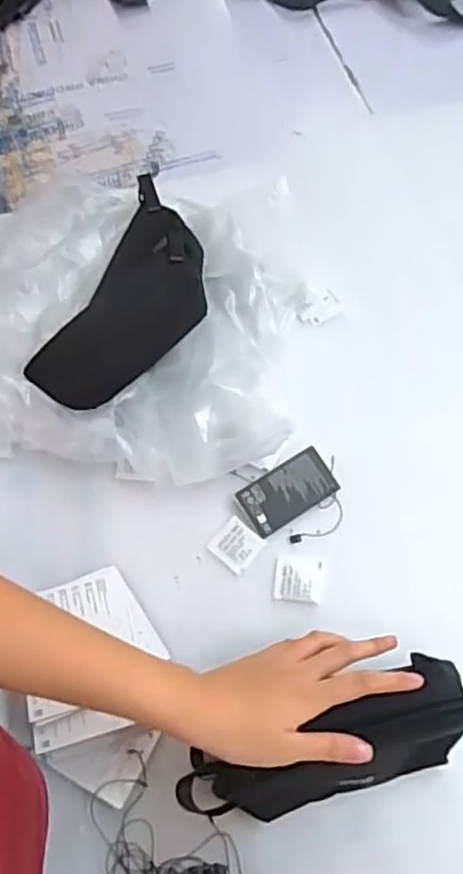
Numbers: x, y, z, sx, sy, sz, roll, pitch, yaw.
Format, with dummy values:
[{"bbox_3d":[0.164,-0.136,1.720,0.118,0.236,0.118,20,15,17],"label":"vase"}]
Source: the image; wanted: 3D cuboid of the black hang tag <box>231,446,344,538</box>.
[{"bbox_3d":[0.051,0.051,0.634,0.086,0.004,0.049,-32,82,-10],"label":"black hang tag"}]

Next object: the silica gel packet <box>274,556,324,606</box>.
[{"bbox_3d":[0.059,0.125,0.604,0.040,0.008,0.040,9,64,8],"label":"silica gel packet"}]

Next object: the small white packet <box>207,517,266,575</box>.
[{"bbox_3d":[0.004,0.098,0.622,0.037,0.007,0.039,37,71,19],"label":"small white packet"}]

